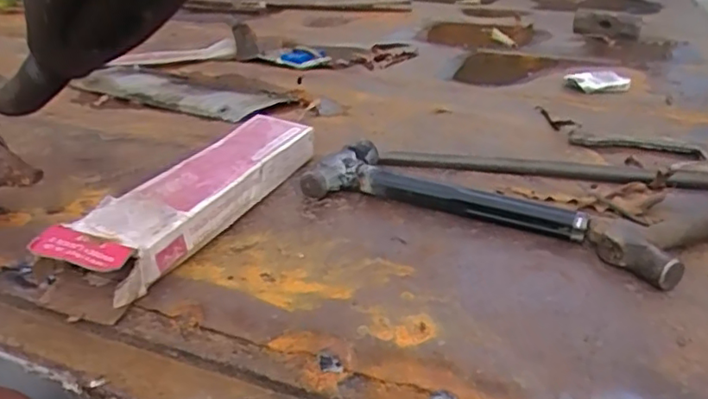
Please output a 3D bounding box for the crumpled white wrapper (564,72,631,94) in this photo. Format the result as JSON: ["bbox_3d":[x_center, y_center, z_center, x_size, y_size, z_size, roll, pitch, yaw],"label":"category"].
[{"bbox_3d":[0.435,-0.208,1.037,0.090,0.029,0.068,-9,27,-18],"label":"crumpled white wrapper"}]

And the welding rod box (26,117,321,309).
[{"bbox_3d":[-0.140,-0.008,0.557,0.080,0.051,0.335,9,27,19],"label":"welding rod box"}]

